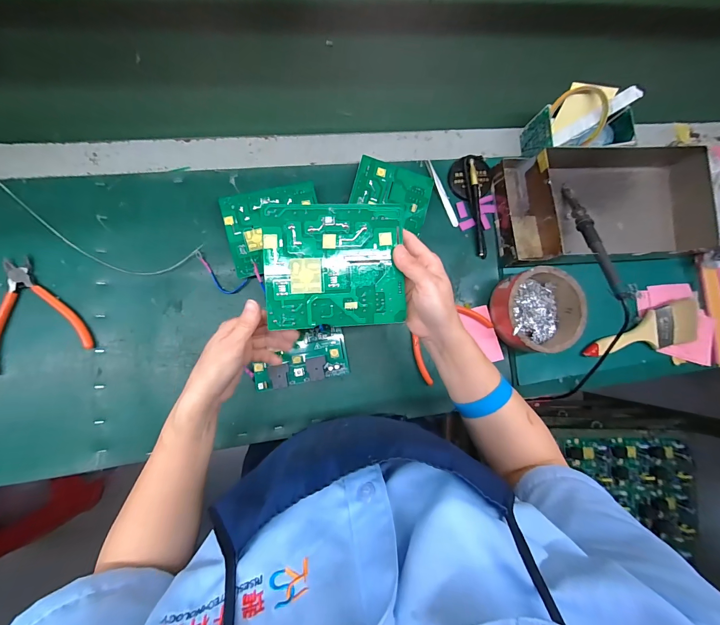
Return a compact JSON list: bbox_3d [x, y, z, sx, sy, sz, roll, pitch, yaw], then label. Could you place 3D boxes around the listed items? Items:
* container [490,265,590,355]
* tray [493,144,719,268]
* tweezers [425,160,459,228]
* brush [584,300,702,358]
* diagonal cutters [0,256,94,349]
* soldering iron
[{"bbox_3d":[0.264,-0.004,0.474,0.116,0.050,0.122,1,85,-7],"label":"container"},{"bbox_3d":[0.380,-0.174,0.498,0.327,0.062,0.187,-5,86,-7],"label":"tray"},{"bbox_3d":[0.129,-0.187,0.497,0.012,0.009,0.110,-25,89,-8],"label":"tweezers"},{"bbox_3d":[0.456,0.029,0.507,0.194,0.021,0.068,-10,87,-8],"label":"brush"},{"bbox_3d":[-0.425,-0.003,0.406,0.116,0.009,0.134,-17,88,-8],"label":"diagonal cutters"},{"bbox_3d":[0.346,-0.116,0.474,0.017,0.019,0.213,-3,64,-7],"label":"soldering iron"}]

